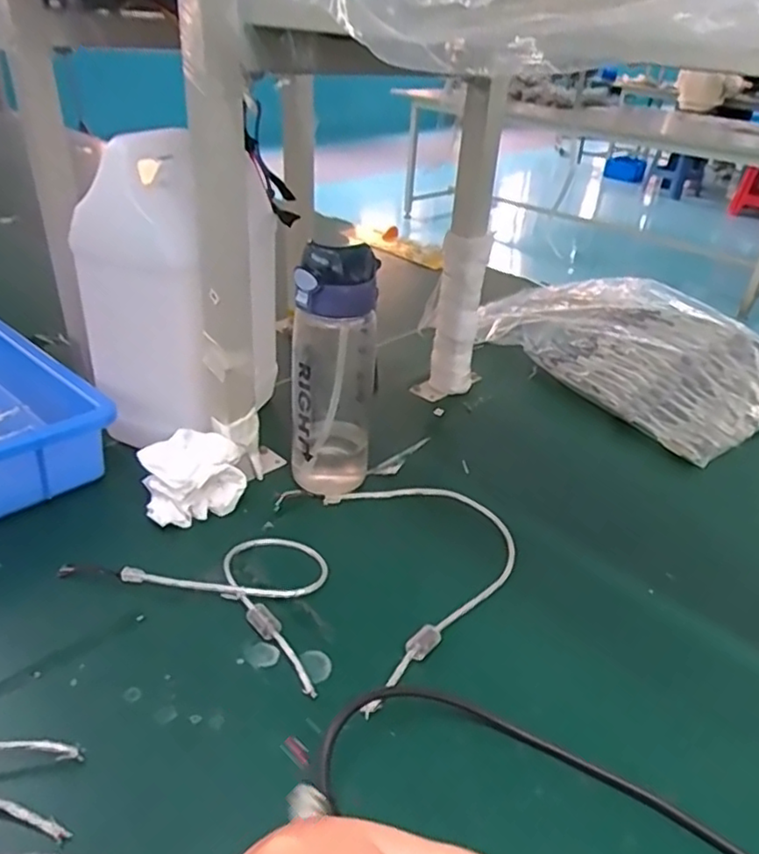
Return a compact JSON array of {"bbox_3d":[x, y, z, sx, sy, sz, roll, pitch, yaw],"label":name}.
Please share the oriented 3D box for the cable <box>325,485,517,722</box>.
[{"bbox_3d":[0.048,0.122,0.546,0.161,0.016,0.238,-4,33,-11],"label":"cable"}]

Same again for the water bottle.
[{"bbox_3d":[-0.043,-0.043,0.592,0.082,0.233,0.071,3,32,-2],"label":"water bottle"}]

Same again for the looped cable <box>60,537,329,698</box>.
[{"bbox_3d":[-0.122,0.114,0.521,0.219,0.014,0.125,17,34,19],"label":"looped cable"}]

